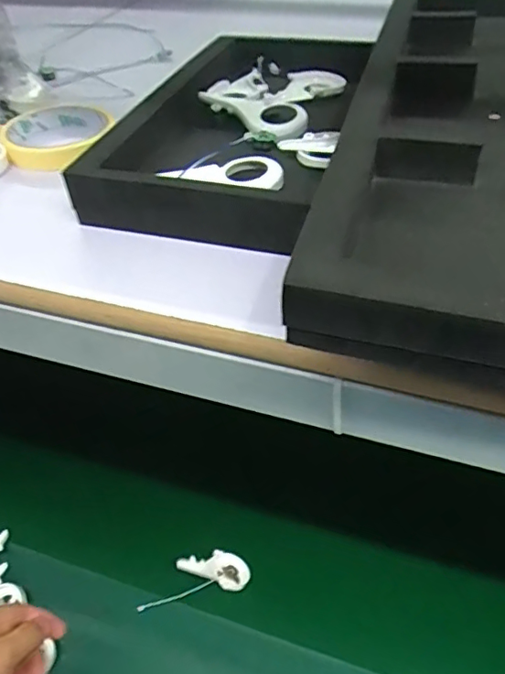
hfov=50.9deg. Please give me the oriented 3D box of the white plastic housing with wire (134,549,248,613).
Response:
[{"bbox_3d":[-0.063,0.270,0.597,0.124,0.063,0.040,-5,43,-19],"label":"white plastic housing with wire"}]

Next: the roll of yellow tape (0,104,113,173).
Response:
[{"bbox_3d":[-0.158,-0.166,0.431,0.084,0.017,0.102,8,47,12],"label":"roll of yellow tape"}]

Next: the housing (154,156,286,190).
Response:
[{"bbox_3d":[-0.018,-0.110,0.352,0.083,0.012,0.031,8,47,12],"label":"housing"}]

